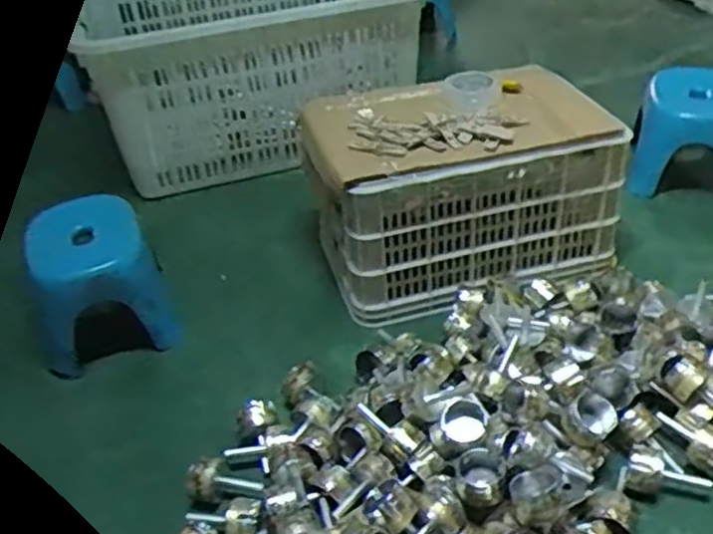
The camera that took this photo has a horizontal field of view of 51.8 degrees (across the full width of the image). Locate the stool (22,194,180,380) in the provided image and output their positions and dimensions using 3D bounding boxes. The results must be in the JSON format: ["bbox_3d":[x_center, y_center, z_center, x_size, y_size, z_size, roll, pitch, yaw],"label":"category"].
[{"bbox_3d":[-0.494,0.033,1.403,0.231,0.216,0.281,-16,37,-16],"label":"stool"}]

